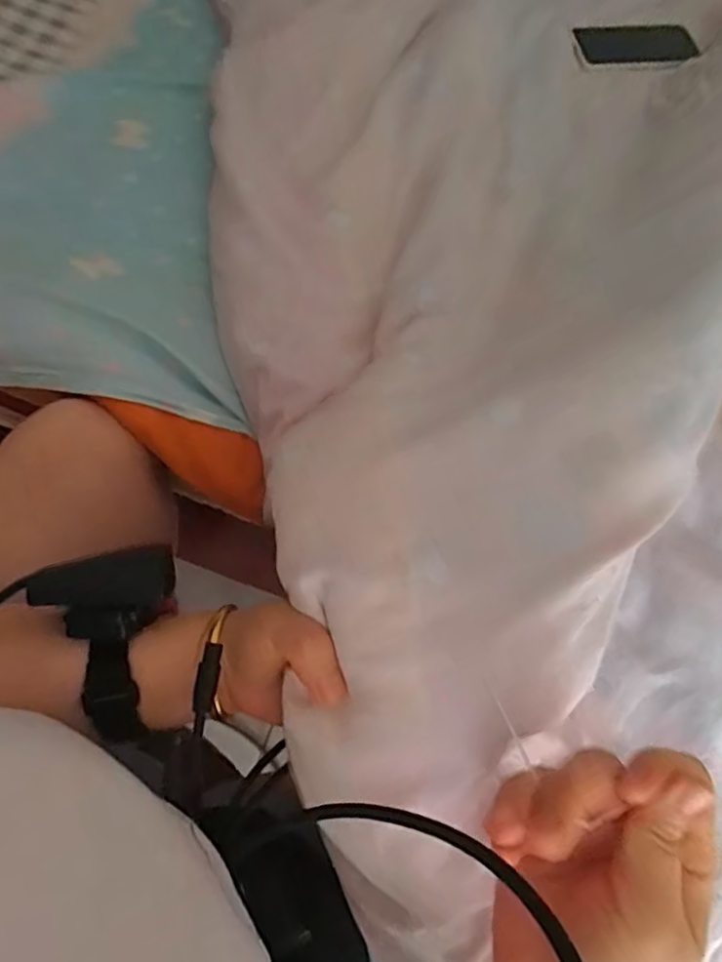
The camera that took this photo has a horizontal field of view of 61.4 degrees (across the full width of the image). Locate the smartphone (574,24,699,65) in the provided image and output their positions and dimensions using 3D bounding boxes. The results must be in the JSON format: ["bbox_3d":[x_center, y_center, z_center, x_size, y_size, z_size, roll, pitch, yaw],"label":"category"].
[{"bbox_3d":[0.349,-0.555,0.772,0.145,0.006,0.065,-5,73,-4],"label":"smartphone"}]

